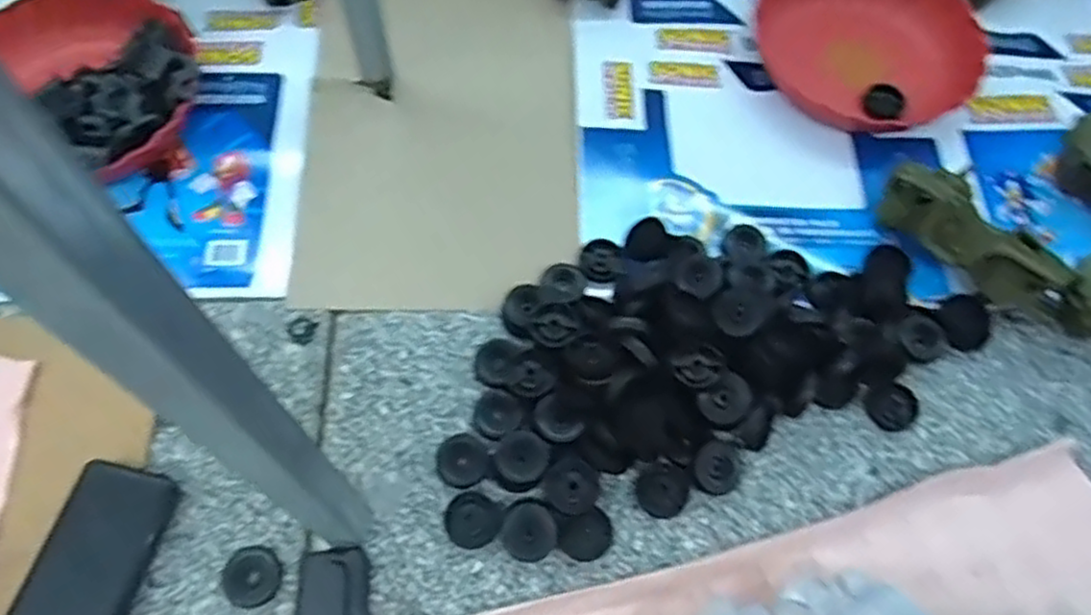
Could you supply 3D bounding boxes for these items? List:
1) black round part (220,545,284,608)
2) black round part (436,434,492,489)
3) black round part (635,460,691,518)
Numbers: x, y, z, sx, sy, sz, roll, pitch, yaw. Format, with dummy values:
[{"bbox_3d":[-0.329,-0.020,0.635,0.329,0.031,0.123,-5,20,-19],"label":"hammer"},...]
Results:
[{"bbox_3d":[-0.221,0.202,0.561,0.040,0.018,0.041,1,62,-3],"label":"black round part"},{"bbox_3d":[-0.069,0.126,0.617,0.042,0.005,0.043,1,62,-3],"label":"black round part"},{"bbox_3d":[0.095,0.147,0.602,0.040,0.015,0.040,1,62,-3],"label":"black round part"}]

